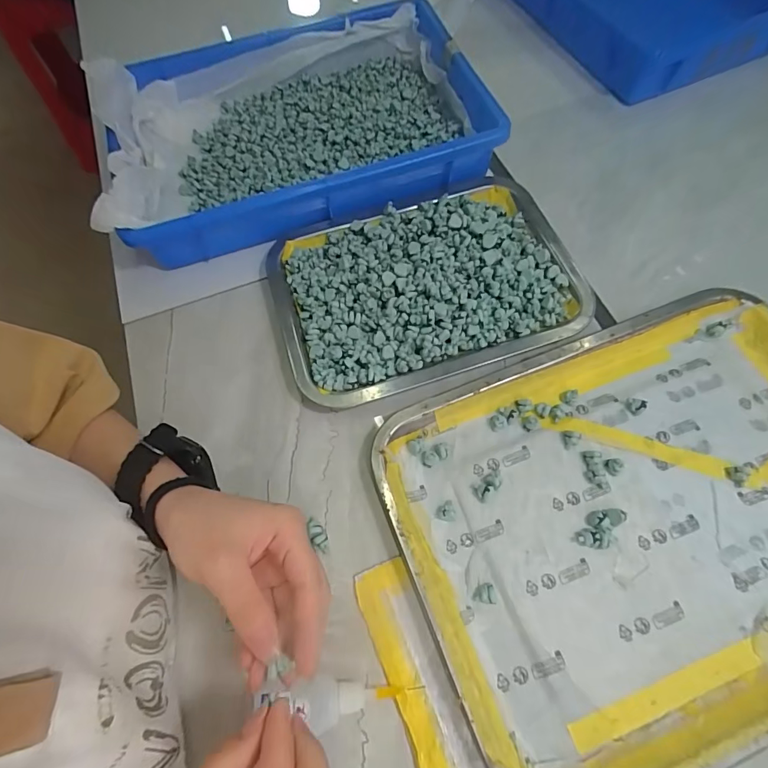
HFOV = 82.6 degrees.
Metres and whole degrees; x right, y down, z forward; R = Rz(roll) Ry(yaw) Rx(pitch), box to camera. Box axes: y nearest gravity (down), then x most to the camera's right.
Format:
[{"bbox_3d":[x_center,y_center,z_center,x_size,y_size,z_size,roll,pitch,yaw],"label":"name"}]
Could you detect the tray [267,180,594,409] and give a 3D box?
[{"bbox_3d":[0.039,-0.098,0.386,0.274,0.037,0.194,-19,64,-5],"label":"tray"}]

